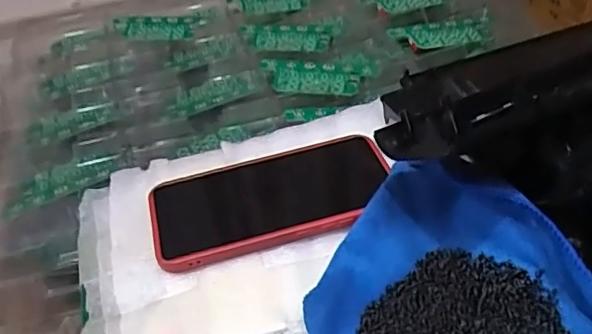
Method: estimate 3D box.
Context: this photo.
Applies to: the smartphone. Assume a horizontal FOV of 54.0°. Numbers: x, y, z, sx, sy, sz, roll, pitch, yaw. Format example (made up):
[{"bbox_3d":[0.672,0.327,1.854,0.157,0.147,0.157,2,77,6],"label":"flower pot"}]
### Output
[{"bbox_3d":[-0.014,0.021,0.397,0.169,0.015,0.078,-15,42,-8],"label":"smartphone"}]

